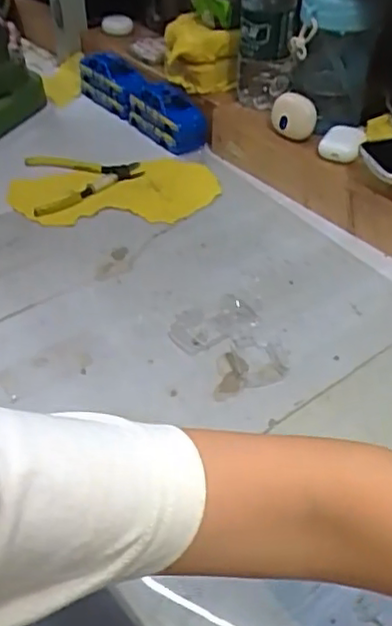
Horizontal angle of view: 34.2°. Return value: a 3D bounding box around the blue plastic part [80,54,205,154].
[{"bbox_3d":[-0.078,-0.300,0.889,0.057,0.054,0.256,-29,49,-29],"label":"blue plastic part"}]

